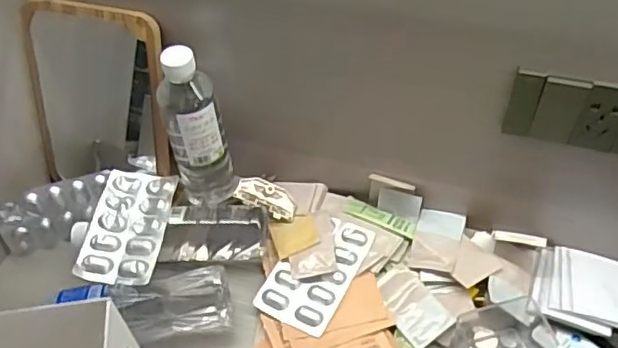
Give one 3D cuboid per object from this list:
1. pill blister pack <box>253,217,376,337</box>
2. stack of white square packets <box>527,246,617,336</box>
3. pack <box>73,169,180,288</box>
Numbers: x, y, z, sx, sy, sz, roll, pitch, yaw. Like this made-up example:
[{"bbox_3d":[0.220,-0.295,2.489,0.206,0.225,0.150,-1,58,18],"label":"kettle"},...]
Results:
[{"bbox_3d":[0.007,0.100,0.643,0.084,0.011,0.134,21,54,20],"label":"pill blister pack"},{"bbox_3d":[0.286,0.118,0.625,0.101,0.012,0.103,12,39,14],"label":"stack of white square packets"},{"bbox_3d":[-0.192,0.055,0.638,0.079,0.014,0.135,5,55,6],"label":"pack"}]

